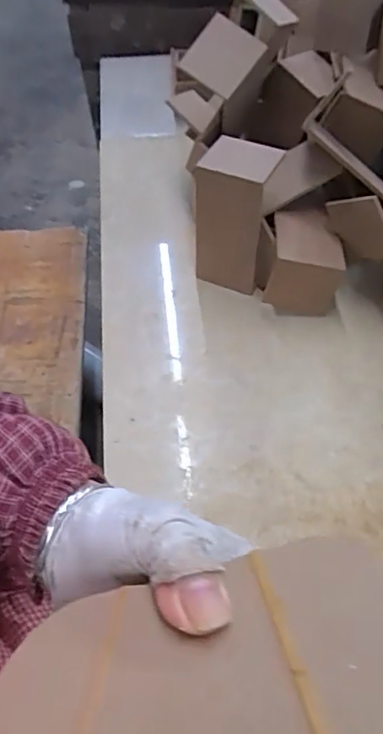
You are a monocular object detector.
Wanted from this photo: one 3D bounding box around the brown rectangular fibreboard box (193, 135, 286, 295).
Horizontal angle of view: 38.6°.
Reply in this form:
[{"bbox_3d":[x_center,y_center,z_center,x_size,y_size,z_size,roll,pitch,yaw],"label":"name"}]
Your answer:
[{"bbox_3d":[0.041,-0.146,0.528,0.069,0.132,0.060,15,53,13],"label":"brown rectangular fibreboard box"}]

